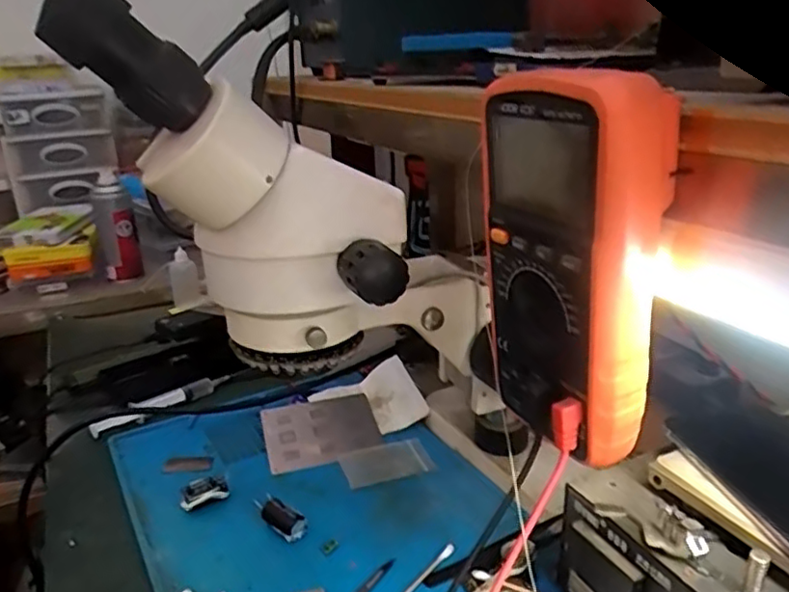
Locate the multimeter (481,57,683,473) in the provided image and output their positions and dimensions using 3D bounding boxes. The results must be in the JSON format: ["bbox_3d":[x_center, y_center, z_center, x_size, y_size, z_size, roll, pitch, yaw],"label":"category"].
[{"bbox_3d":[0.082,-0.016,0.298,0.046,0.169,0.082,-10,22,-19],"label":"multimeter"}]

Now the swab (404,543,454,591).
[{"bbox_3d":[0.017,0.184,0.410,0.008,0.004,0.071,15,28,37],"label":"swab"}]

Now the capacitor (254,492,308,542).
[{"bbox_3d":[-0.085,0.161,0.459,0.045,0.018,0.015,17,29,40],"label":"capacitor"}]

